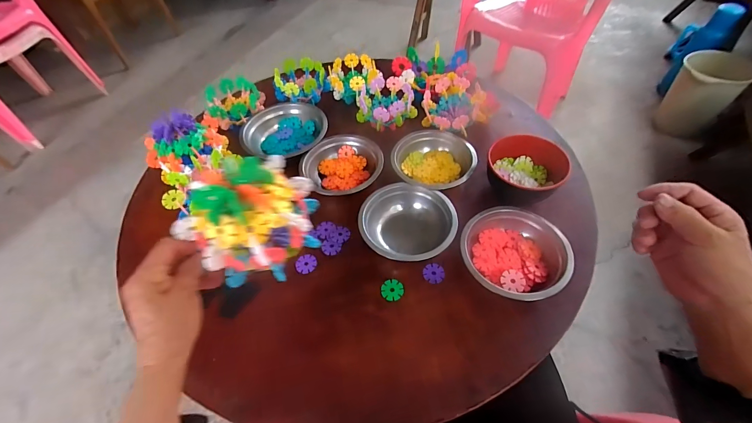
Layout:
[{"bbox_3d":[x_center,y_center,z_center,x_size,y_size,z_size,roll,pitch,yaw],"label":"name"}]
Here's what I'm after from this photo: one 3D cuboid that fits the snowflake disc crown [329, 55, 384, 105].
[{"bbox_3d":[-0.044,-0.288,0.741,0.113,0.064,0.115,-8,53,-2],"label":"snowflake disc crown"}]

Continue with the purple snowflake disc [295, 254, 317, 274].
[{"bbox_3d":[-0.109,0.081,0.519,0.032,0.004,0.030,-2,53,3],"label":"purple snowflake disc"}]

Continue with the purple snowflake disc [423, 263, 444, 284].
[{"bbox_3d":[0.086,0.091,0.498,0.030,0.005,0.033,-2,53,3],"label":"purple snowflake disc"}]

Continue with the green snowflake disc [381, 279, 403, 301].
[{"bbox_3d":[0.024,0.113,0.485,0.031,0.004,0.032,-2,53,3],"label":"green snowflake disc"}]

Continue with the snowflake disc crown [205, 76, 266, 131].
[{"bbox_3d":[-0.290,-0.228,0.692,0.112,0.049,0.113,-2,53,3],"label":"snowflake disc crown"}]

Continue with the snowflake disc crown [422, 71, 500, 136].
[{"bbox_3d":[0.163,-0.221,0.662,0.146,0.069,0.159,-2,53,3],"label":"snowflake disc crown"}]

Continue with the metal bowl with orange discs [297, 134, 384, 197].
[{"bbox_3d":[-0.059,-0.081,0.607,0.144,0.051,0.117,10,54,11],"label":"metal bowl with orange discs"}]

